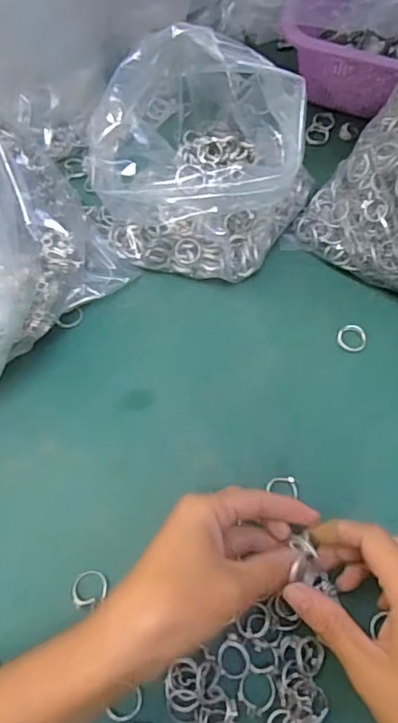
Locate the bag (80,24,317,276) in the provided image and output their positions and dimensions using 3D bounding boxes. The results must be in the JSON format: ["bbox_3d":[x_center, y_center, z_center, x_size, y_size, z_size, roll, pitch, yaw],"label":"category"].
[{"bbox_3d":[0.006,-0.154,0.410,0.151,0.130,0.151,21,66,9],"label":"bag"}]

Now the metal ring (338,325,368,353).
[{"bbox_3d":[0.119,-0.018,0.421,0.022,0.004,0.022,1,64,-1],"label":"metal ring"}]

